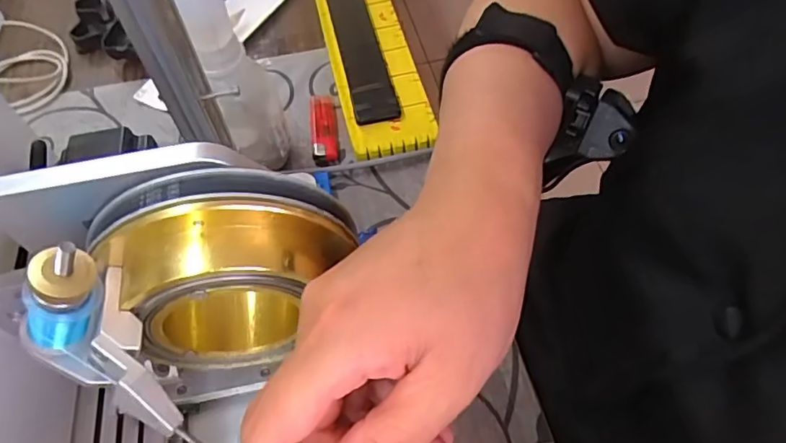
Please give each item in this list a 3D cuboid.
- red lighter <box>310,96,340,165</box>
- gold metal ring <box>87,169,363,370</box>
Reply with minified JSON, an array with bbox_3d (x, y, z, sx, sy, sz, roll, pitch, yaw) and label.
[{"bbox_3d":[-0.064,-0.089,0.495,0.023,0.012,0.082,-7,56,-2],"label":"red lighter"},{"bbox_3d":[-0.067,0.021,0.242,0.104,0.093,0.045,-13,57,-6],"label":"gold metal ring"}]

